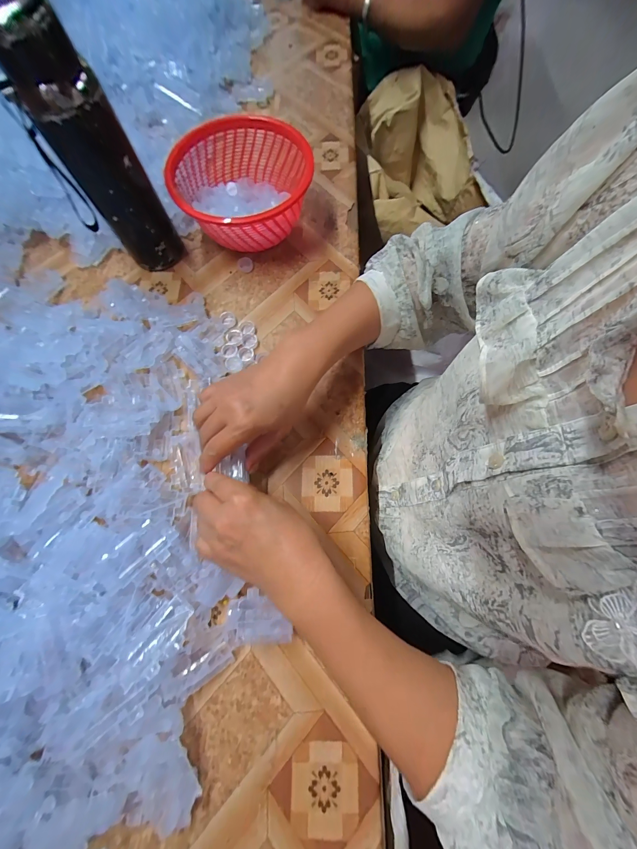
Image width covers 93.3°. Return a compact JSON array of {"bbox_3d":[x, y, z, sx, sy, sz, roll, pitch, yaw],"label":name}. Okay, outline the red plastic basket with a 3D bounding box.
[{"bbox_3d":[-0.099,-0.310,0.409,0.174,0.083,0.174,-2,73,-1],"label":"red plastic basket"}]

